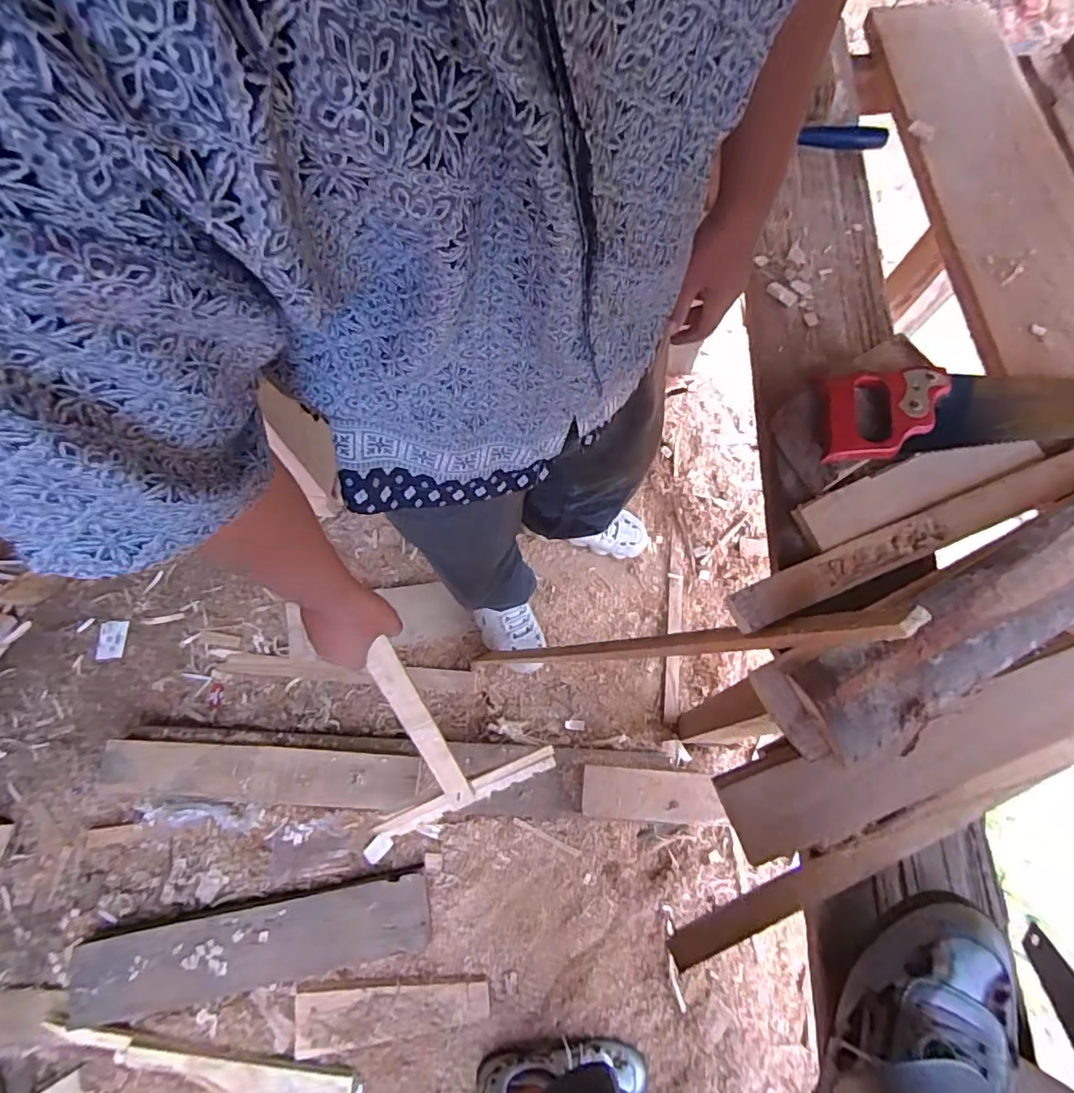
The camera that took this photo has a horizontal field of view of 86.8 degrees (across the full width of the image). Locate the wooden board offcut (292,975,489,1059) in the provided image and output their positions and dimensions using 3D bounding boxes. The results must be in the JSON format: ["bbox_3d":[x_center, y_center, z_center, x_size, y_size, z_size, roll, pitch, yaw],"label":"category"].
[{"bbox_3d":[-0.253,0.815,0.991,0.330,0.025,0.099,-4,73,2],"label":"wooden board offcut"}]

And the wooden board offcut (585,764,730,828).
[{"bbox_3d":[0.211,0.455,1.032,0.252,0.031,0.093,3,83,3],"label":"wooden board offcut"}]

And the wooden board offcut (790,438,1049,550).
[{"bbox_3d":[0.371,-0.062,0.556,0.247,0.013,0.049,-23,74,-3],"label":"wooden board offcut"}]

